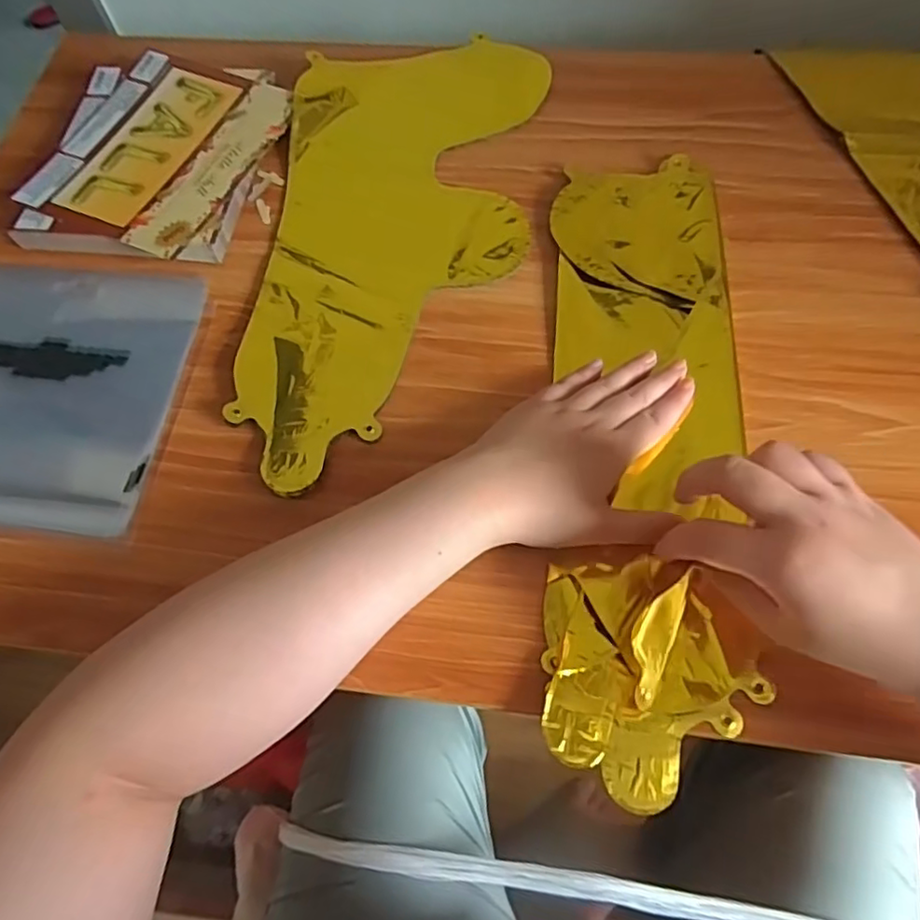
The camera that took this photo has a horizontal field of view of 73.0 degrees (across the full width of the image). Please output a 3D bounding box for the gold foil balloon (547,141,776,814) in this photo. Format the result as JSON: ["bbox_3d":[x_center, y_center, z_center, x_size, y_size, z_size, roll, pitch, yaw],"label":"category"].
[{"bbox_3d":[0.118,-0.027,0.399,0.120,0.024,0.429,5,67,6],"label":"gold foil balloon"}]

